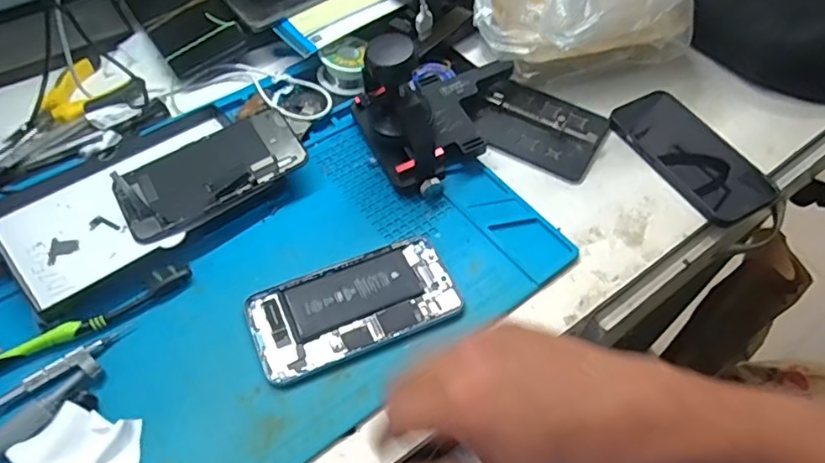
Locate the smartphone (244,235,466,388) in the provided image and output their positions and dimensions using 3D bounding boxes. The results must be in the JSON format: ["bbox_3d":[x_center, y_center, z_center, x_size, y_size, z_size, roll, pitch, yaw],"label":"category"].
[{"bbox_3d":[-0.041,0.054,0.421,0.147,0.005,0.077,-20,58,-17],"label":"smartphone"}]

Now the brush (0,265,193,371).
[{"bbox_3d":[-0.242,0.070,0.395,0.185,0.008,0.019,-27,60,-20],"label":"brush"}]

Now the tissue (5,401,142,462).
[{"bbox_3d":[-0.202,0.131,0.352,0.070,0.012,0.045,9,55,3],"label":"tissue"}]

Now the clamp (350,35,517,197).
[{"bbox_3d":[0.037,-0.124,0.484,0.166,0.107,0.078,-38,65,-26],"label":"clamp"}]

